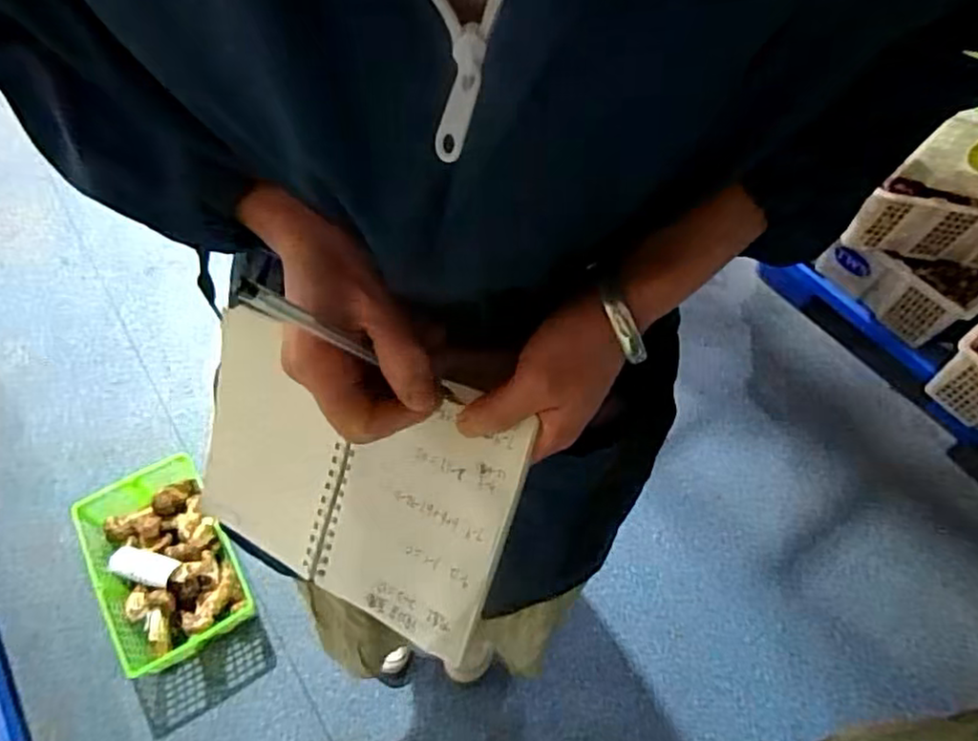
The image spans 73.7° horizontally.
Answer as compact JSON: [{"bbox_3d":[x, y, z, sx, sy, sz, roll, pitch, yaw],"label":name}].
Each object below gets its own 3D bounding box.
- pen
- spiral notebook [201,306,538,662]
[{"bbox_3d":[-0.061,-0.010,0.318,0.131,0.008,0.008,29,51,-37],"label":"pen"},{"bbox_3d":[-0.086,0.062,0.386,0.207,0.014,0.142,19,96,23],"label":"spiral notebook"}]

